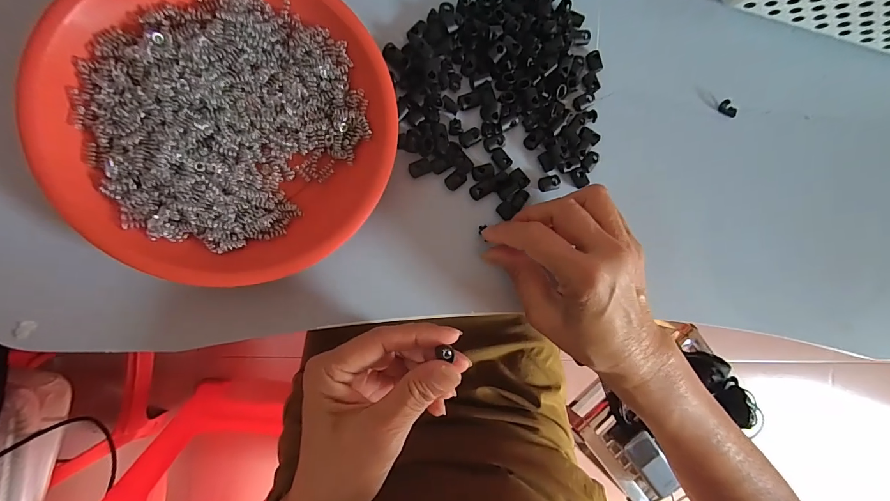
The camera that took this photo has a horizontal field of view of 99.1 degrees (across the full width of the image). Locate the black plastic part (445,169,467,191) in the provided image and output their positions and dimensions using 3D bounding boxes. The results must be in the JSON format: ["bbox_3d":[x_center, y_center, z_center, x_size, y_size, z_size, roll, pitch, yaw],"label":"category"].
[{"bbox_3d":[0.008,-0.051,0.274,0.015,0.004,0.011,-40,96,-7],"label":"black plastic part"}]

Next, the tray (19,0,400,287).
[{"bbox_3d":[-0.135,-0.086,0.234,0.184,0.034,0.202,-44,96,-7],"label":"tray"}]

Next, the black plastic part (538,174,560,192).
[{"bbox_3d":[0.079,-0.051,0.287,0.015,0.006,0.011,-15,92,-9],"label":"black plastic part"}]

